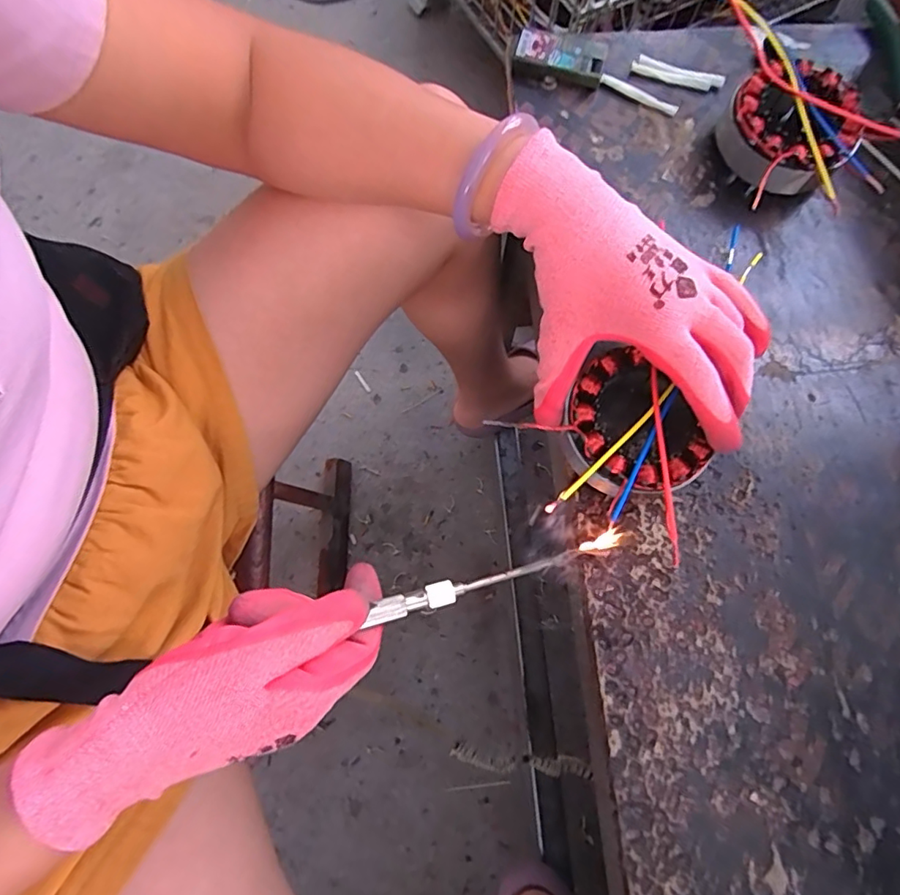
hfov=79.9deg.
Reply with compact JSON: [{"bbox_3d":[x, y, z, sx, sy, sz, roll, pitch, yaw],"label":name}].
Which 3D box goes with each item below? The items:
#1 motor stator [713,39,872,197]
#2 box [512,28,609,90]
[{"bbox_3d":[0.233,-0.221,0.378,0.086,0.043,0.097,36,77,8],"label":"motor stator"},{"bbox_3d":[0.083,-0.294,0.407,0.067,0.018,0.031,20,75,4],"label":"box"}]

